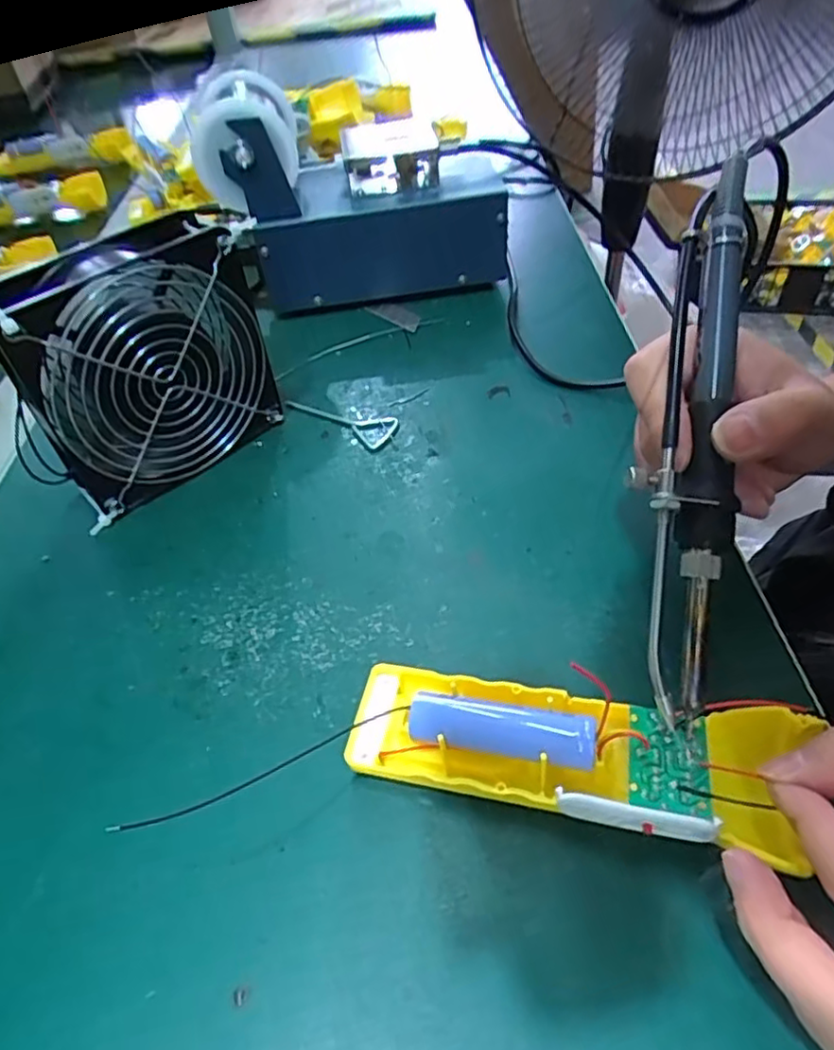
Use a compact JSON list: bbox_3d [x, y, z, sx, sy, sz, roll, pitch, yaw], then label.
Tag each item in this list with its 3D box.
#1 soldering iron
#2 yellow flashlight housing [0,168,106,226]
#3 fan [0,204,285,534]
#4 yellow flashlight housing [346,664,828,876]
[{"bbox_3d":[0.096,-0.038,0.226,0.030,0.018,0.197,6,83,11],"label":"soldering iron"},{"bbox_3d":[-0.405,-0.331,0.665,0.158,0.035,0.047,-24,49,-16],"label":"yellow flashlight housing"},{"bbox_3d":[-0.142,-0.084,0.342,0.129,0.123,0.045,-37,54,-26],"label":"fan"},{"bbox_3d":[0.052,0.080,0.233,0.156,0.032,0.054,4,47,16],"label":"yellow flashlight housing"}]

